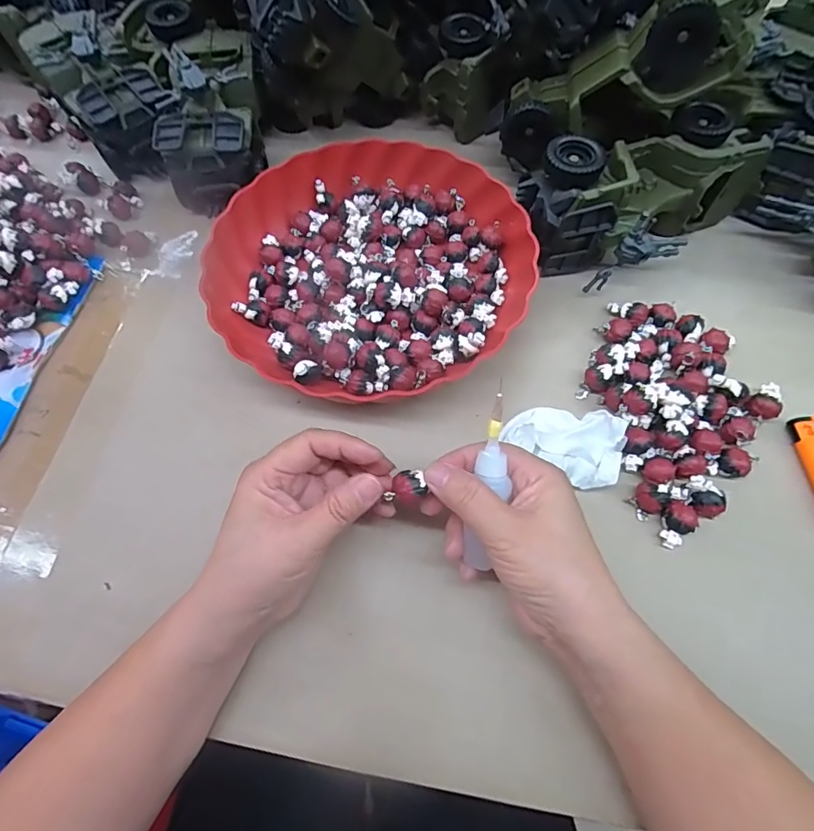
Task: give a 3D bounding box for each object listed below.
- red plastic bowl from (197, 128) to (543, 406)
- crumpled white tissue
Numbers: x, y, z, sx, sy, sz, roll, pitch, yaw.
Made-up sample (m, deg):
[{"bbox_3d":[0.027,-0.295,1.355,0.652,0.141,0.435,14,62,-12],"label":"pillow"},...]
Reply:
[{"bbox_3d":[-0.030,-0.118,0.394,0.234,0.042,0.230,-1,64,1],"label":"red plastic bowl"},{"bbox_3d":[0.109,0.015,0.333,0.073,0.030,0.050,34,69,17],"label":"crumpled white tissue"}]

